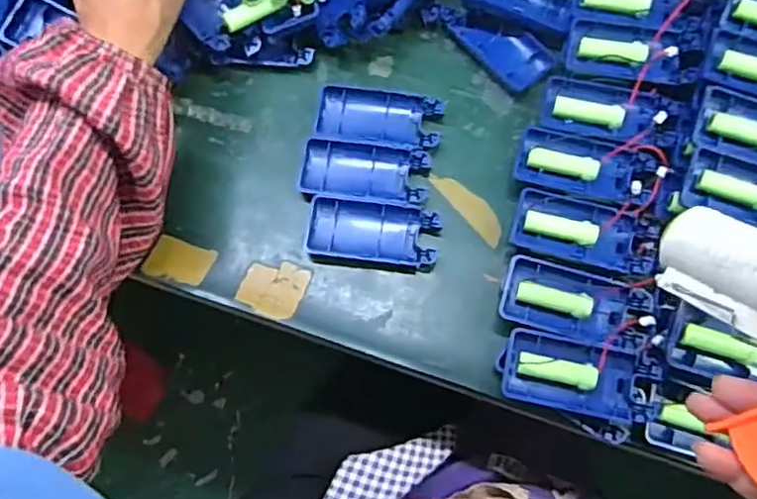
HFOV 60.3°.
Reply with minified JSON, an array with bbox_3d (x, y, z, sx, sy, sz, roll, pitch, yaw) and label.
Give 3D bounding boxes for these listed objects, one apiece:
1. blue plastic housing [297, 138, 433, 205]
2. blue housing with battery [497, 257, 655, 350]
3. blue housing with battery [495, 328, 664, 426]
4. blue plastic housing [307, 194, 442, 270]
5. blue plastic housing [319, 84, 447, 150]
[{"bbox_3d":[-0.010,-0.056,0.479,0.093,0.013,0.043,7,73,3],"label":"blue plastic housing"},{"bbox_3d":[0.128,0.039,0.432,0.093,0.032,0.044,18,74,6],"label":"blue housing with battery"},{"bbox_3d":[0.127,0.082,0.422,0.098,0.035,0.048,12,73,4],"label":"blue housing with battery"},{"bbox_3d":[-0.004,-0.011,0.466,0.091,0.013,0.045,9,73,3],"label":"blue plastic housing"},{"bbox_3d":[0.001,-0.098,0.491,0.090,0.012,0.047,10,73,3],"label":"blue plastic housing"}]

